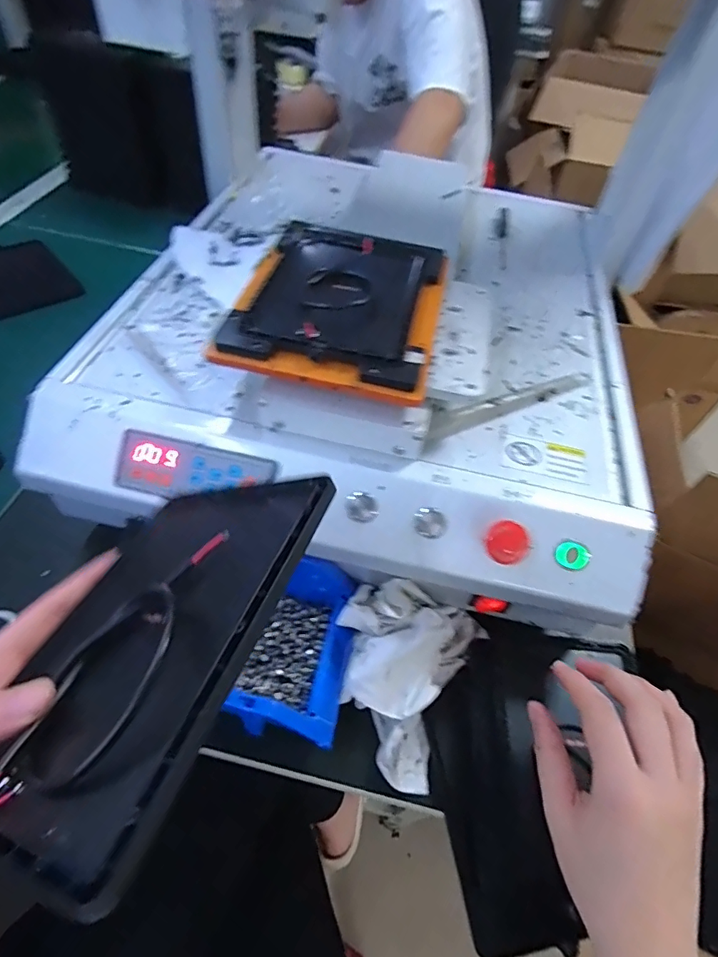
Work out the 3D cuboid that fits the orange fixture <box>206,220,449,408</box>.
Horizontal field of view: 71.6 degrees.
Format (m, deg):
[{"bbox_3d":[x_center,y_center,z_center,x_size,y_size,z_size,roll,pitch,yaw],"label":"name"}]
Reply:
[{"bbox_3d":[-0.012,-0.139,0.385,0.145,0.018,0.184,12,52,3],"label":"orange fixture"}]

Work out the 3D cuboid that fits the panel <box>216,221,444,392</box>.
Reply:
[{"bbox_3d":[-0.012,-0.144,0.385,0.134,0.011,0.178,11,52,3],"label":"panel"}]

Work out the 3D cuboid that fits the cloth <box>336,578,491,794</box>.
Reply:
[{"bbox_3d":[0.029,0.145,0.381,0.108,0.066,0.133,25,53,13],"label":"cloth"}]

